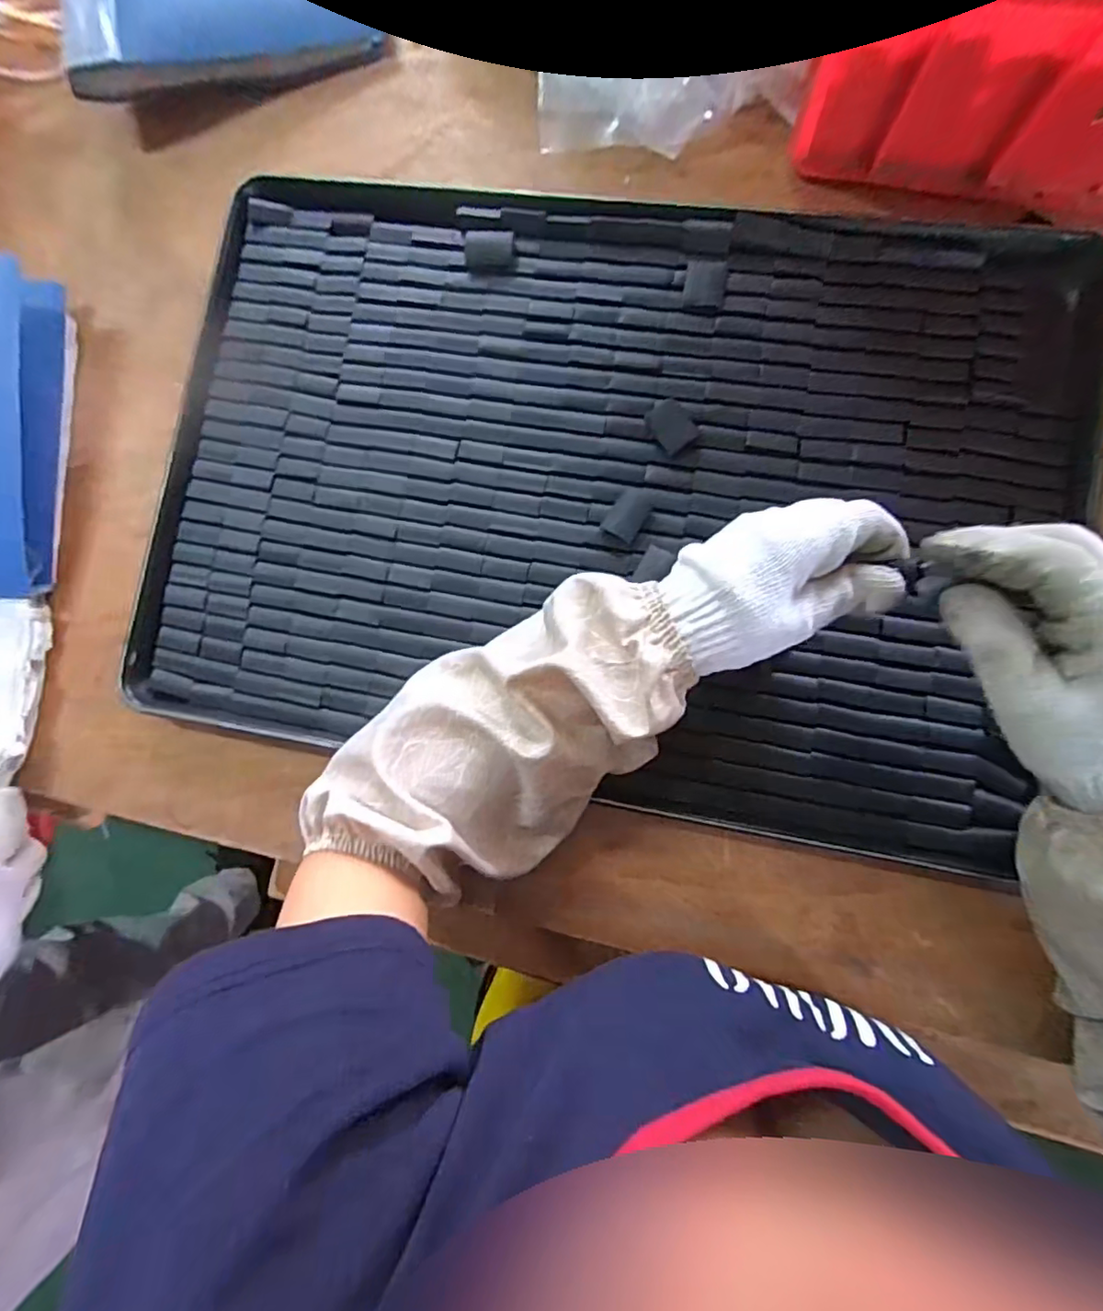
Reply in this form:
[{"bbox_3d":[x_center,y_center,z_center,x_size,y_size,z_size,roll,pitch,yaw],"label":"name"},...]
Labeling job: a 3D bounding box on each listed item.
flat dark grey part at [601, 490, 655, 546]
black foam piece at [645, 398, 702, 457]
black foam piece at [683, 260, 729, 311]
[{"bbox_3d":[0.050,-0.092,0.376,0.023,0.004,0.035,31,88,8],"label":"flat dark grey part"},{"bbox_3d":[0.078,-0.149,0.376,0.025,0.004,0.035,-35,82,2],"label":"black foam piece"},{"bbox_3d":[0.102,-0.246,0.383,0.027,0.004,0.032,9,86,7],"label":"black foam piece"}]

